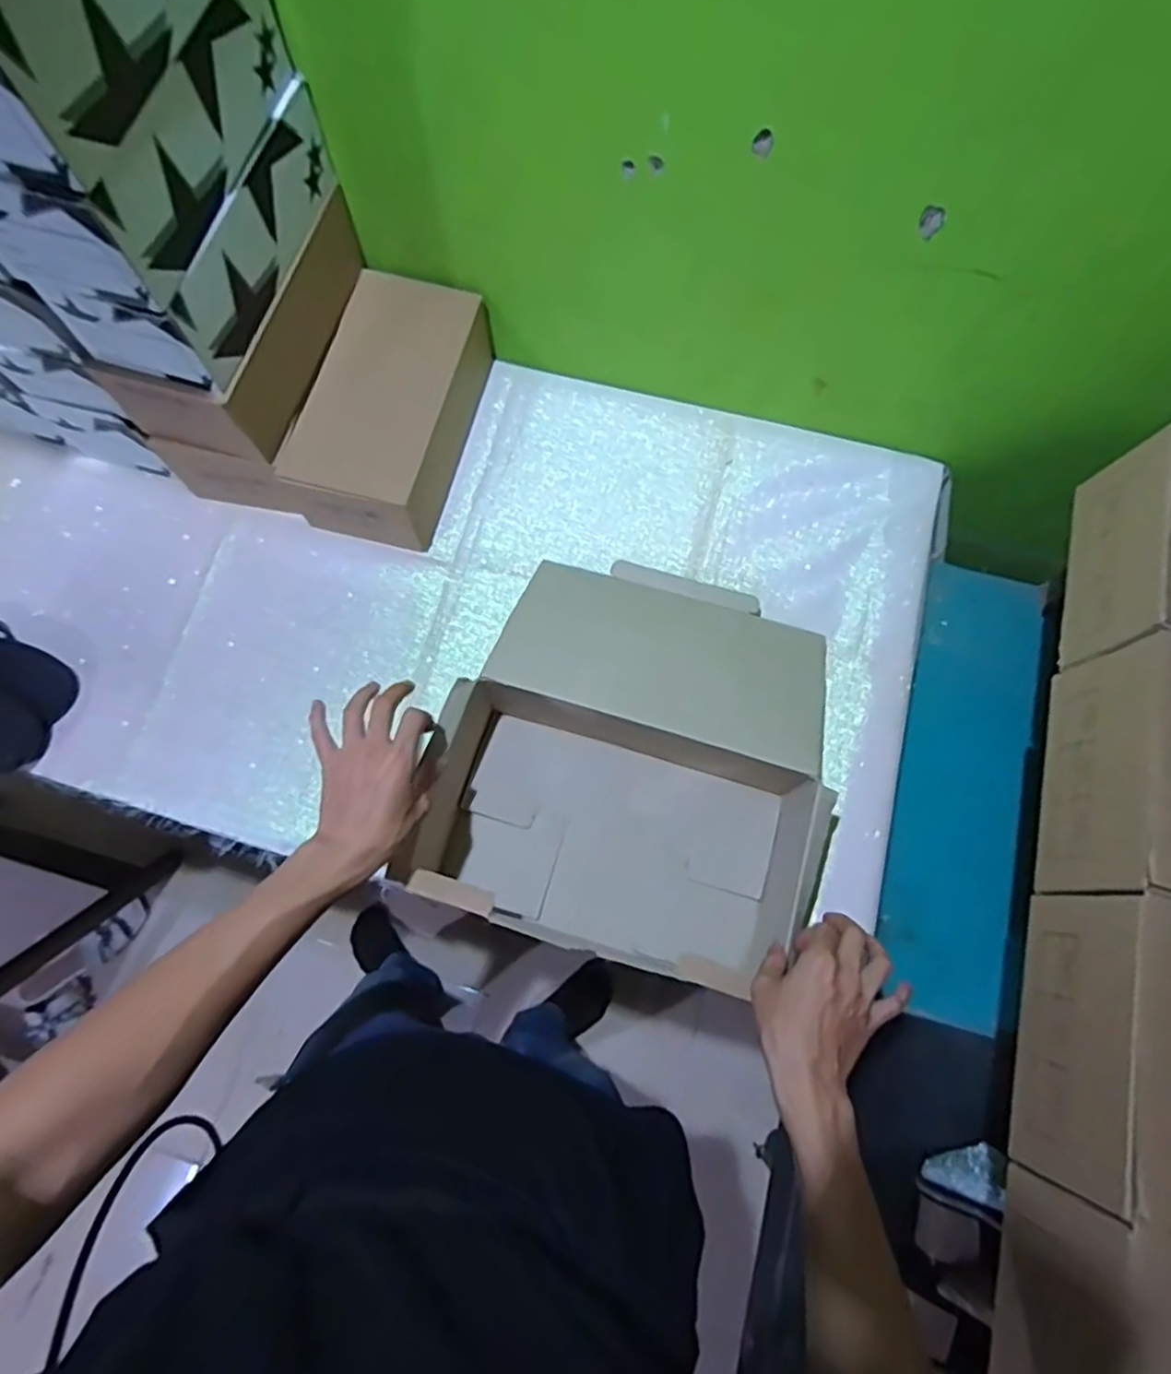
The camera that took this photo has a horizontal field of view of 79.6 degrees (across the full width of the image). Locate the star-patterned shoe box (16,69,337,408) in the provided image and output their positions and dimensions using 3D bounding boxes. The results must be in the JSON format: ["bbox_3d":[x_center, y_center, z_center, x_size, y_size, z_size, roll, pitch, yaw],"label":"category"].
[{"bbox_3d":[-0.338,-0.403,0.611,0.126,0.100,0.266,16,74,3],"label":"star-patterned shoe box"}]

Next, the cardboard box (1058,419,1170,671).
[{"bbox_3d":[0.477,-0.115,0.599,0.066,0.112,0.202,15,74,3],"label":"cardboard box"}]

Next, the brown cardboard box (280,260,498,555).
[{"bbox_3d":[-0.213,-0.298,0.773,0.149,0.127,0.279,15,74,3],"label":"brown cardboard box"}]

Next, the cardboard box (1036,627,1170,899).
[{"bbox_3d":[0.420,0.066,0.535,0.064,0.119,0.194,17,74,3],"label":"cardboard box"}]

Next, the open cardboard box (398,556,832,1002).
[{"bbox_3d":[0.055,0.063,0.683,0.354,0.122,0.383,20,74,4],"label":"open cardboard box"}]

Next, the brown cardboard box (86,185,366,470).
[{"bbox_3d":[-0.342,-0.370,0.703,0.137,0.097,0.267,16,74,3],"label":"brown cardboard box"}]

